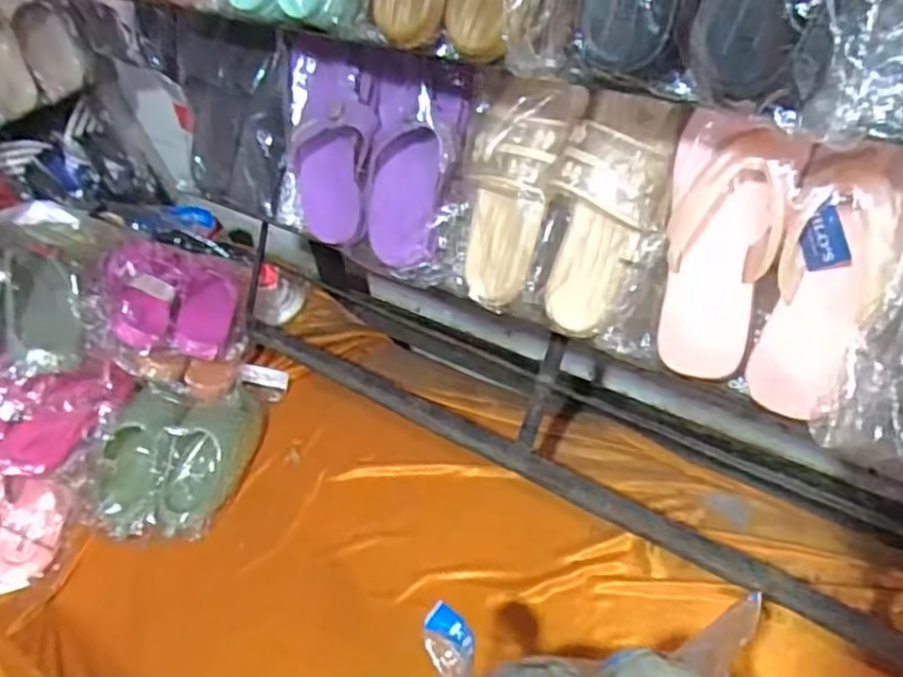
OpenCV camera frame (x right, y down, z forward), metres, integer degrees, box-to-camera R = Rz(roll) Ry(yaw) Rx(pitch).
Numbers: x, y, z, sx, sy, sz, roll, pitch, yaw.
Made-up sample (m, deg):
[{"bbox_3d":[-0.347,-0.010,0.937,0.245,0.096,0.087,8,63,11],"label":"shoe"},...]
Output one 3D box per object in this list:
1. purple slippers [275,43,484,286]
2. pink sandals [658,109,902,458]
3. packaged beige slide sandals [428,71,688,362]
[{"bbox_3d":[-0.083,-0.186,0.756,0.243,0.217,0.102,16,33,20],"label":"purple slippers"},{"bbox_3d":[0.252,-0.047,0.529,0.187,0.215,0.057,13,18,34],"label":"pink sandals"},{"bbox_3d":[0.089,-0.131,0.647,0.251,0.242,0.070,20,19,31],"label":"packaged beige slide sandals"}]

